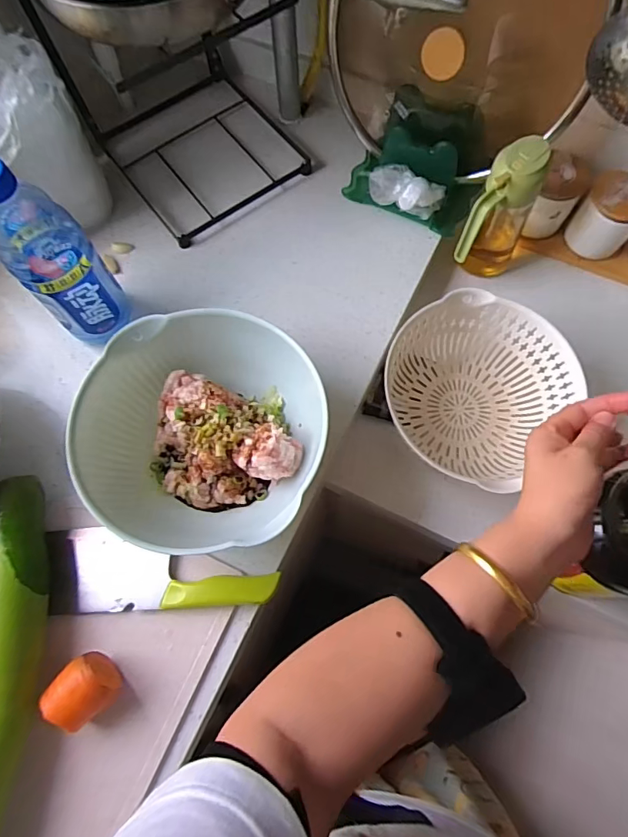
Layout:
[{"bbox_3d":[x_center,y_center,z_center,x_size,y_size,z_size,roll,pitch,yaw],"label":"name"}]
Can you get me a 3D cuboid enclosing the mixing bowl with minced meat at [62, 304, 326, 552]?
[{"bbox_3d":[-0.112,0.013,0.525,0.240,0.113,0.212,3,70,2],"label":"mixing bowl with minced meat"}]

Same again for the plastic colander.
[{"bbox_3d":[0.197,-0.040,0.598,0.205,0.102,0.185,38,74,13],"label":"plastic colander"}]

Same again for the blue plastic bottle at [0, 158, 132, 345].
[{"bbox_3d":[-0.279,-0.174,0.519,0.080,0.222,0.076,-40,74,-13],"label":"blue plastic bottle"}]

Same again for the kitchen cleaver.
[{"bbox_3d":[-0.159,0.157,0.518,0.232,0.029,0.085,-3,70,0],"label":"kitchen cleaver"}]

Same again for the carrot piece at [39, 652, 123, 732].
[{"bbox_3d":[-0.218,0.258,0.463,0.057,0.054,0.049,-36,73,-12],"label":"carrot piece"}]

